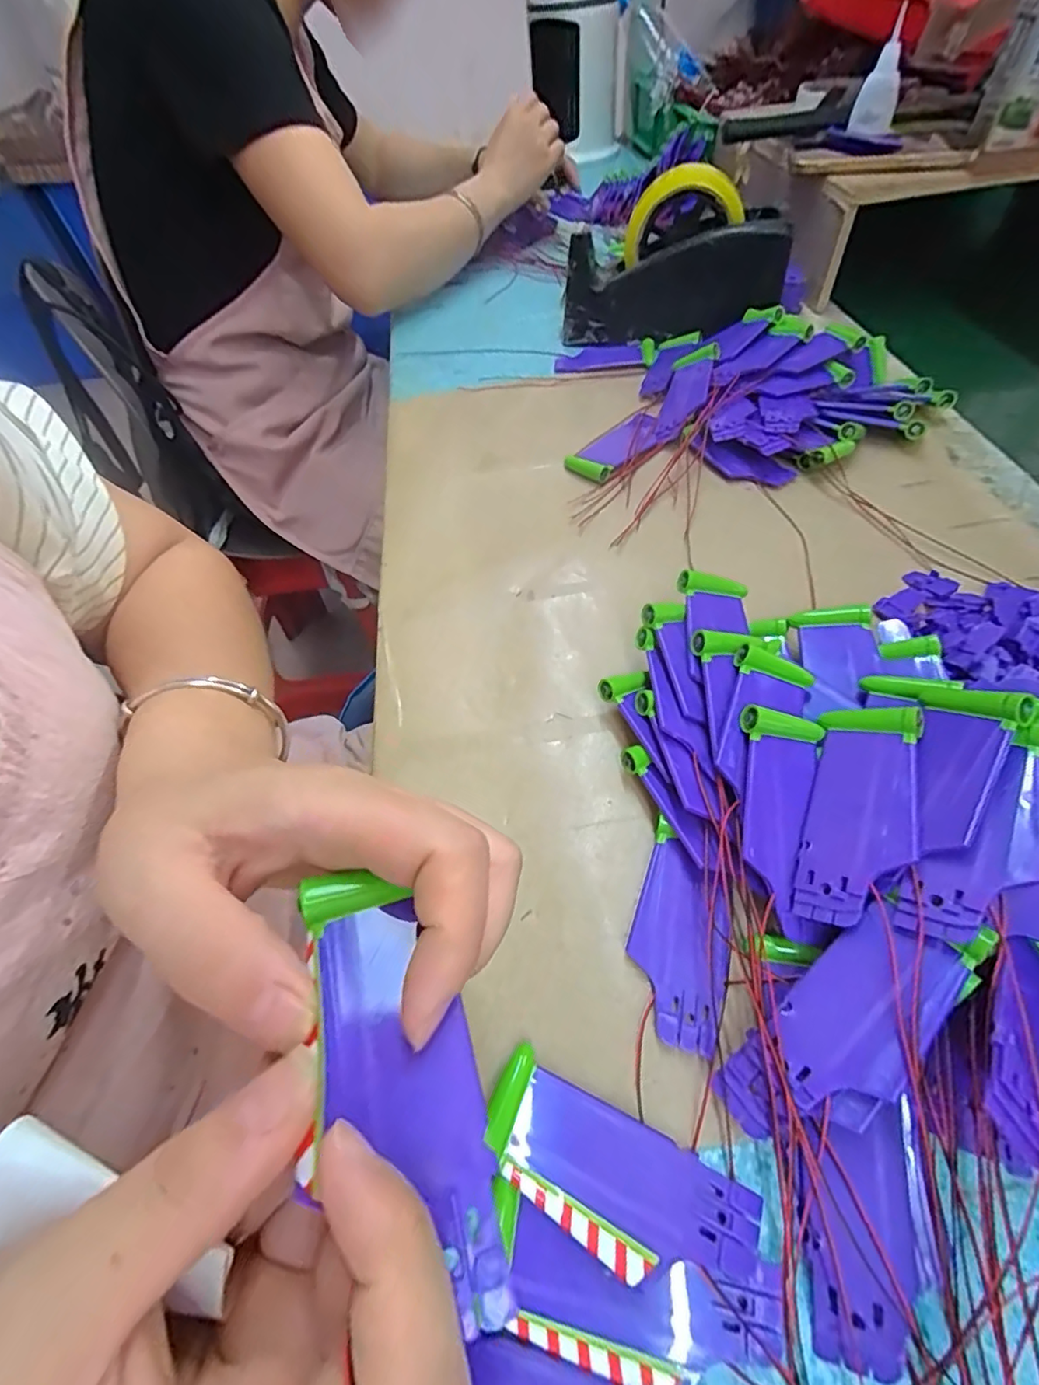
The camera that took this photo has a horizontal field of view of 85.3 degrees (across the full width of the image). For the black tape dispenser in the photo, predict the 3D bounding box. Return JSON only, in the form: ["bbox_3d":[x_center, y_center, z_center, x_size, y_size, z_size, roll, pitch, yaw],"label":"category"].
[{"bbox_3d":[0.131,-0.373,0.490,0.182,0.102,0.061,6,55,10],"label":"black tape dispenser"}]

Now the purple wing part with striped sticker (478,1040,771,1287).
[{"bbox_3d":[0.030,0.159,0.185,0.088,0.012,0.036,22,59,20],"label":"purple wing part with striped sticker"}]

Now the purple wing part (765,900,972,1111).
[{"bbox_3d":[0.114,0.107,0.188,0.069,0.009,0.036,-41,49,-12],"label":"purple wing part"}]

